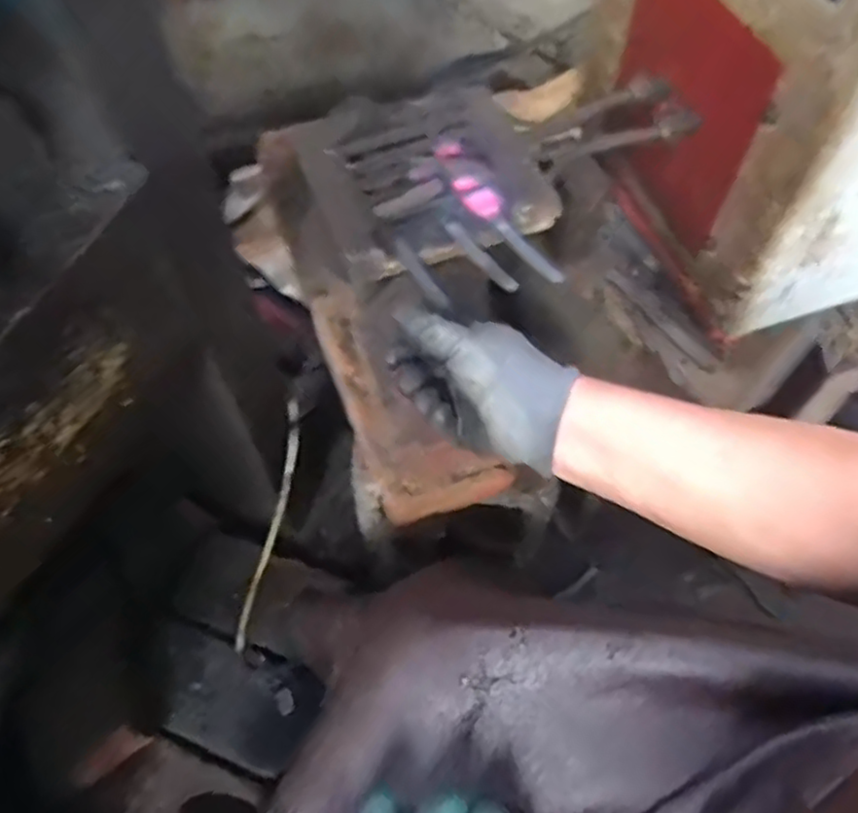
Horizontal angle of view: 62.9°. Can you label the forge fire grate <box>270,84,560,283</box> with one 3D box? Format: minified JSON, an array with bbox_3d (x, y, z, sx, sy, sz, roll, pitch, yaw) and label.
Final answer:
[{"bbox_3d":[-0.015,-0.203,0.580,0.186,0.051,0.178,-19,61,-11],"label":"forge fire grate"}]

